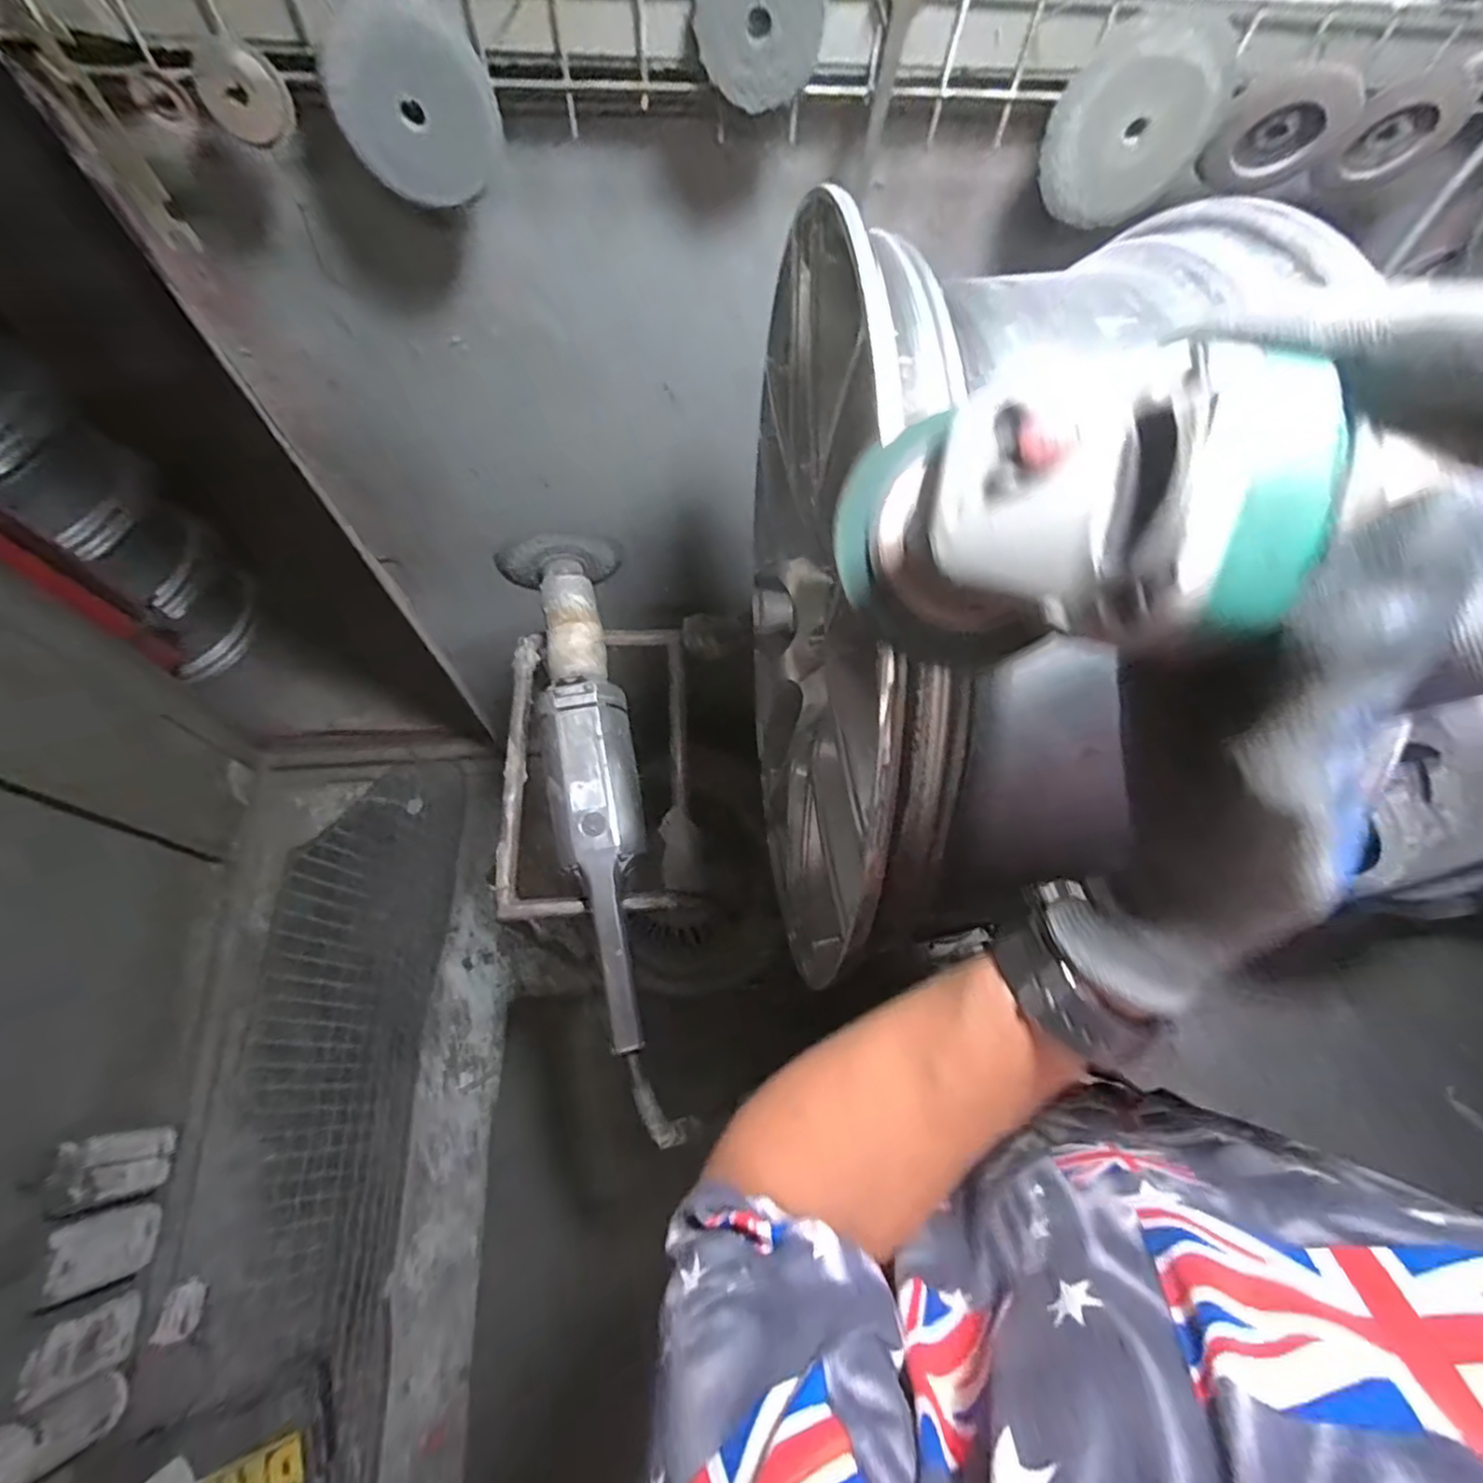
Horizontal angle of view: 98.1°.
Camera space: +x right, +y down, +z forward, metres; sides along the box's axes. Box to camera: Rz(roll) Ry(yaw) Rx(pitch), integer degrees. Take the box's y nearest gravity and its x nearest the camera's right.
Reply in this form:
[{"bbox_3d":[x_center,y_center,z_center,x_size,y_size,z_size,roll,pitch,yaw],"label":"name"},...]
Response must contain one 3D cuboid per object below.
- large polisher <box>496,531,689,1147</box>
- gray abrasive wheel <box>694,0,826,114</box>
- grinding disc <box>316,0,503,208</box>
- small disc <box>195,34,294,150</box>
[{"bbox_3d":[-0.132,0.052,0.642,0.124,0.105,0.628,-13,67,-8],"label":"large polisher"},{"bbox_3d":[0.012,-0.469,0.418,0.081,0.081,0.010,-4,66,-4],"label":"gray abrasive wheel"},{"bbox_3d":[-0.224,-0.437,0.442,0.104,0.102,0.018,-3,65,-4],"label":"grinding disc"},{"bbox_3d":[-0.331,-0.430,0.427,0.054,0.051,0.016,8,29,-22],"label":"small disc"}]

